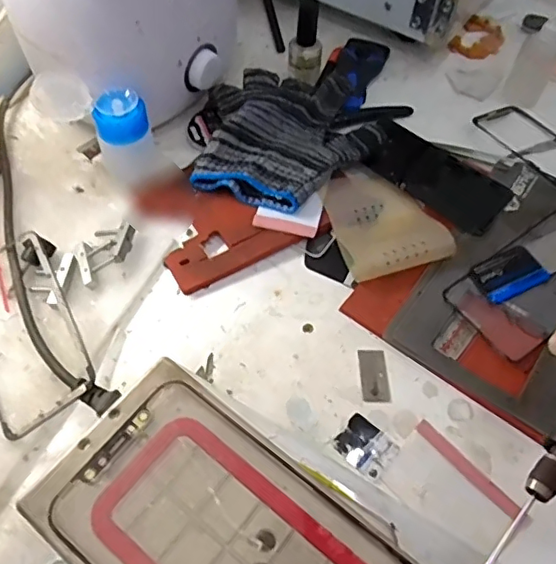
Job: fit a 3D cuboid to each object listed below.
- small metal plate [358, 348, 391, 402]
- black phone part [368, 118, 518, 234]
[{"bbox_3d":[0.067,0.064,0.388,0.019,0.004,0.039,0,57,-3],"label":"small metal plate"},{"bbox_3d":[0.134,-0.093,0.479,0.126,0.005,0.068,37,62,20],"label":"black phone part"}]

